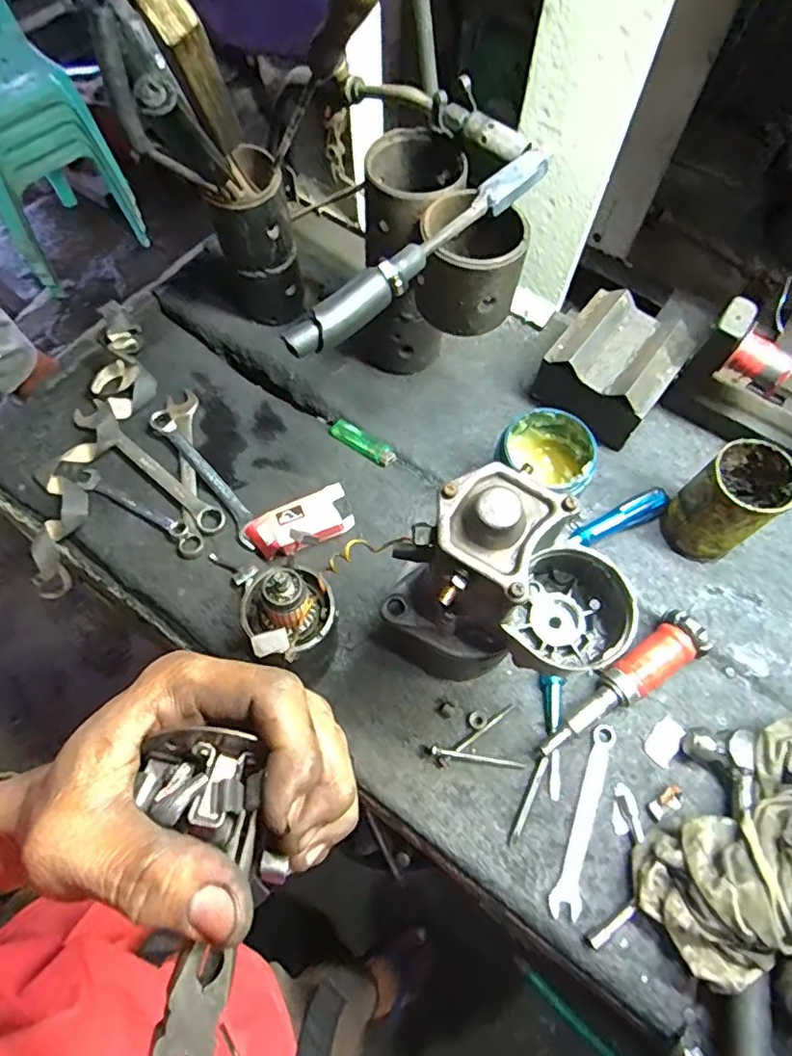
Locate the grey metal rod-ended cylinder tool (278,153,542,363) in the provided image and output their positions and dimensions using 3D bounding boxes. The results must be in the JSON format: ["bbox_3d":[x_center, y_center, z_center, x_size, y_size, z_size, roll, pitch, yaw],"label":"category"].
[{"bbox_3d":[0.024,-0.211,0.453,0.260,0.033,0.026,-41,72,-17],"label":"grey metal rod-ended cylinder tool"}]

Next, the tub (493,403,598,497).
[{"bbox_3d":[0.140,-0.058,0.585,0.089,0.096,0.080,25,67,10],"label":"tub"}]

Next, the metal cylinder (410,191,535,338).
[{"bbox_3d":[0.062,-0.223,0.502,0.088,0.077,0.083,0,65,-1],"label":"metal cylinder"}]

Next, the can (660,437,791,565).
[{"bbox_3d":[0.314,-0.023,0.564,0.077,0.109,0.069,-38,71,-17],"label":"can"}]

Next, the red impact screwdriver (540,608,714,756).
[{"bbox_3d":[0.203,0.141,0.529,0.176,0.036,0.043,-32,70,-15],"label":"red impact screwdriver"}]

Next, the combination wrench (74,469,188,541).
[{"bbox_3d":[-0.280,-0.024,0.626,0.146,0.016,0.024,30,68,12],"label":"combination wrench"}]

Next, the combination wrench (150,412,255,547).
[{"bbox_3d":[-0.206,-0.057,0.637,0.028,0.018,0.196,-37,71,-16],"label":"combination wrench"}]

